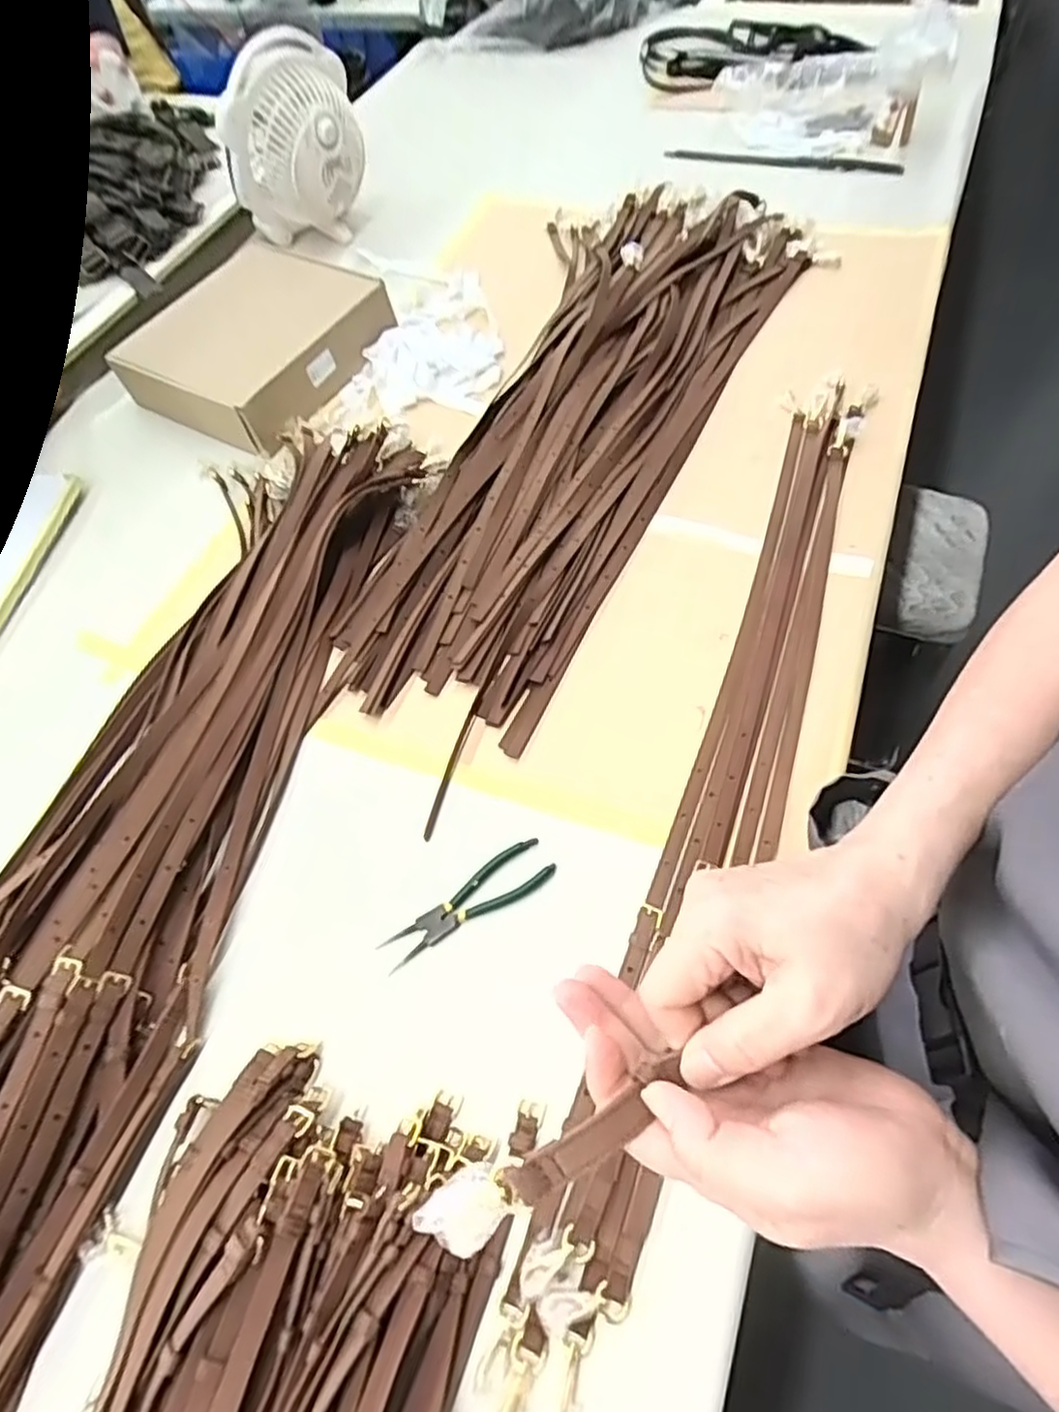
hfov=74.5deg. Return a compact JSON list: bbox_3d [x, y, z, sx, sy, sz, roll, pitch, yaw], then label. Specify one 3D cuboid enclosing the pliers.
[{"bbox_3d":[-0.060,0.180,0.635,0.170,0.005,0.045,-28,62,-12],"label":"pliers"}]

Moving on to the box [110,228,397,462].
[{"bbox_3d":[-0.404,-0.542,1.033,0.291,0.089,0.333,21,63,16],"label":"box"}]

